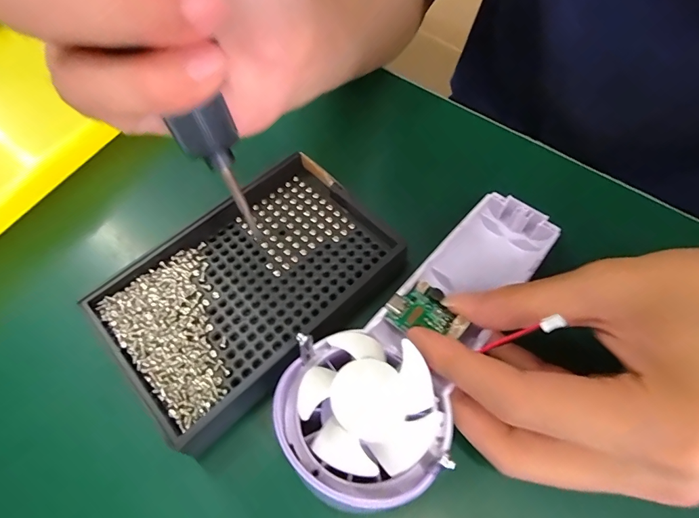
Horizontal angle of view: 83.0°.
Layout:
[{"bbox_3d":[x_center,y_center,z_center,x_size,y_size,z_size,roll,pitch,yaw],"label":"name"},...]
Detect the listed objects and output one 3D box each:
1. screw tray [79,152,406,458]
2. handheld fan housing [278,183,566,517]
[{"bbox_3d":[-0.048,0.009,0.197,0.092,0.012,0.139,39,68,20],"label":"screw tray"},{"bbox_3d":[0.039,0.024,0.178,0.061,0.030,0.169,34,50,19],"label":"handheld fan housing"}]

